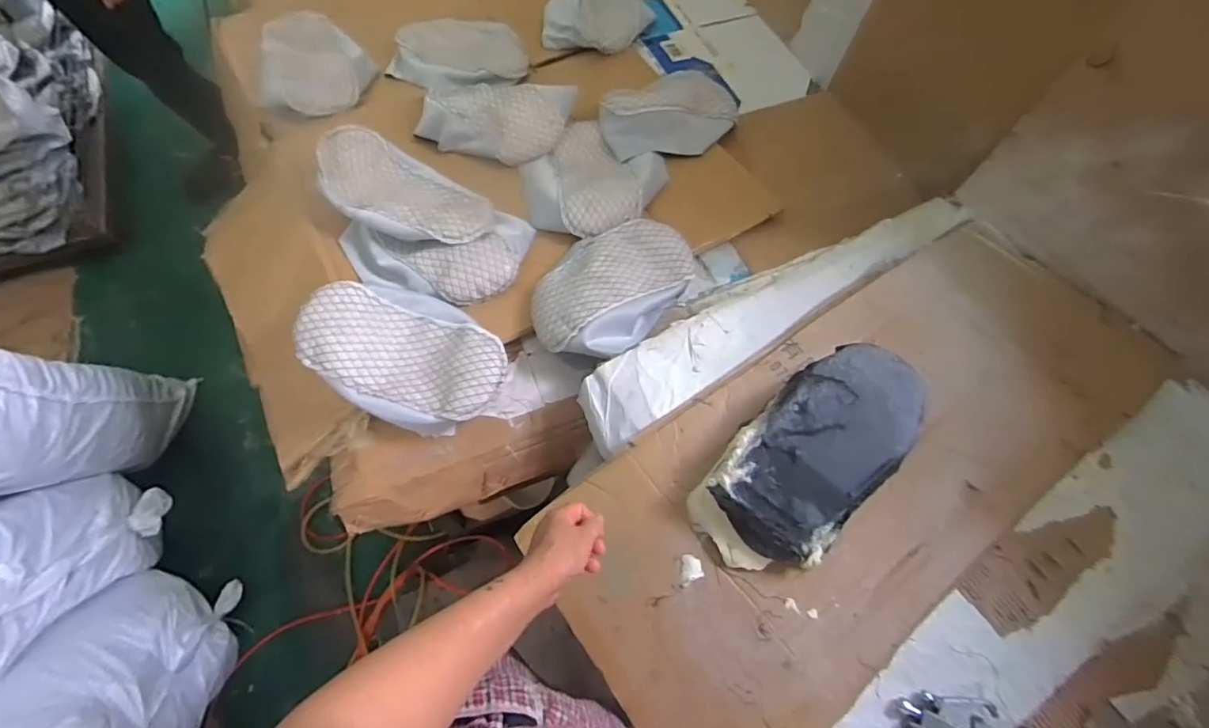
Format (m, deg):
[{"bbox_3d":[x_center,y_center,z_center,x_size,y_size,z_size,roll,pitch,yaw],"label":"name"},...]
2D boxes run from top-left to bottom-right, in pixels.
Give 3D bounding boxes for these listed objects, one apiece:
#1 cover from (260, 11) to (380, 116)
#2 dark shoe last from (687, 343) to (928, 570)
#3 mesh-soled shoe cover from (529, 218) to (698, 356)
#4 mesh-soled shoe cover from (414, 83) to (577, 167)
[{"bbox_3d":[-0.582,-0.610,1.125,0.196,0.093,0.283,-10,64,-7],"label":"cover"},{"bbox_3d":[0.258,0.109,0.686,0.162,0.094,0.322,41,68,17],"label":"dark shoe last"},{"bbox_3d":[0.009,-0.138,0.901,0.215,0.057,0.298,37,67,15],"label":"mesh-soled shoe cover"},{"bbox_3d":[-0.214,-0.490,1.065,0.281,0.082,0.167,17,64,6],"label":"mesh-soled shoe cover"}]

